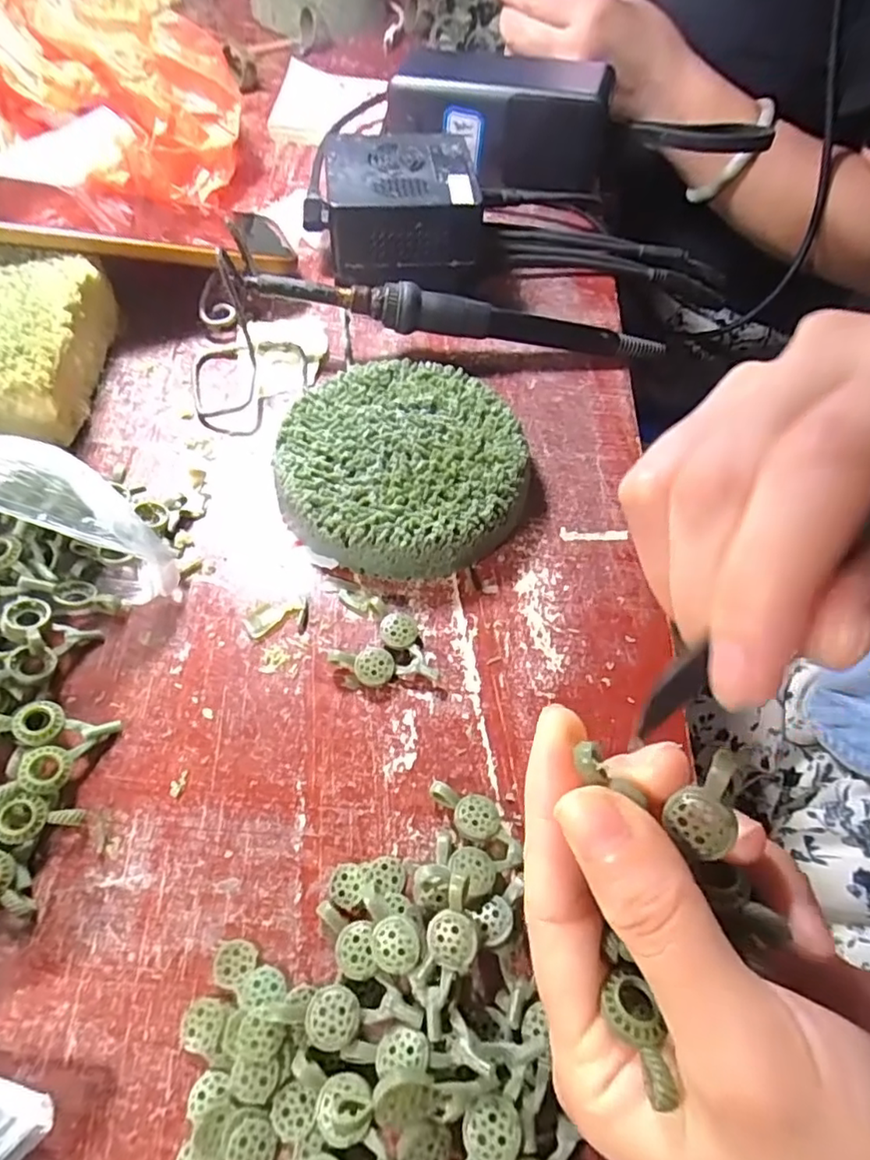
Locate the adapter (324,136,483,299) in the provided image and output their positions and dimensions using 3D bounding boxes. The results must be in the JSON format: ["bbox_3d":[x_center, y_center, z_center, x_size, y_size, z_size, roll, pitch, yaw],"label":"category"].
[{"bbox_3d":[-0.018,-0.196,0.324,0.077,0.051,0.070,-3,60,-7],"label":"adapter"}]

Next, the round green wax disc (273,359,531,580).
[{"bbox_3d":[-0.014,-0.049,0.251,0.098,0.025,0.098,2,60,-4],"label":"round green wax disc"}]

